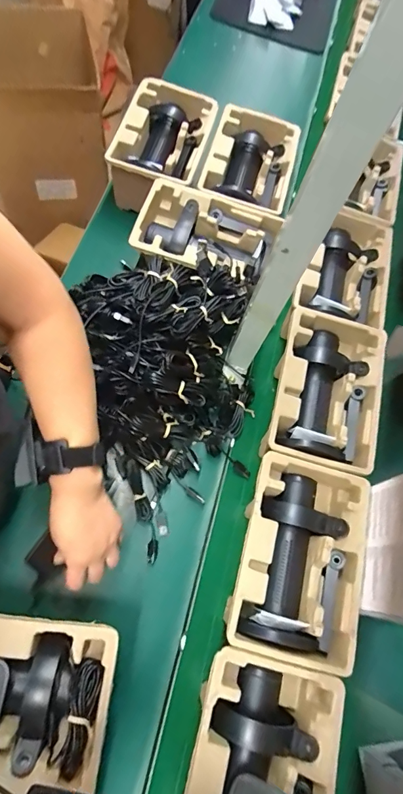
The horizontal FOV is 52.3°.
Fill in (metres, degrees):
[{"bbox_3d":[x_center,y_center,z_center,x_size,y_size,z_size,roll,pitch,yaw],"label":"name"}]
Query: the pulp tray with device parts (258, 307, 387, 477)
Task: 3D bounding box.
[{"bbox_3d":[0.179,-0.008,0.600,0.151,0.061,0.226,14,71,4],"label":"pulp tray with device parts"}]

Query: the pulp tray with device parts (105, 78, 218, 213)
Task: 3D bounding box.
[{"bbox_3d":[-0.067,-0.444,0.731,0.145,0.076,0.226,16,71,5],"label":"pulp tray with device parts"}]

